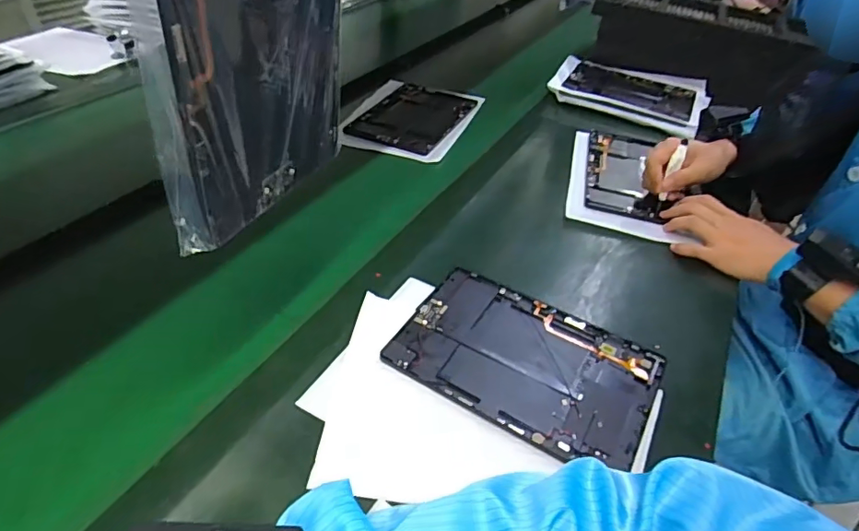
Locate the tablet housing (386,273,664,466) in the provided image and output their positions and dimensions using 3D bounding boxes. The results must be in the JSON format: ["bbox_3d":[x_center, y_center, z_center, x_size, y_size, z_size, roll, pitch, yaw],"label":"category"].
[{"bbox_3d":[0.092,0.088,0.499,0.232,0.010,0.155,22,44,20],"label":"tablet housing"}]

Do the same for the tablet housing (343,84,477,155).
[{"bbox_3d":[-0.026,-0.266,0.920,0.159,0.009,0.249,18,42,16],"label":"tablet housing"}]

